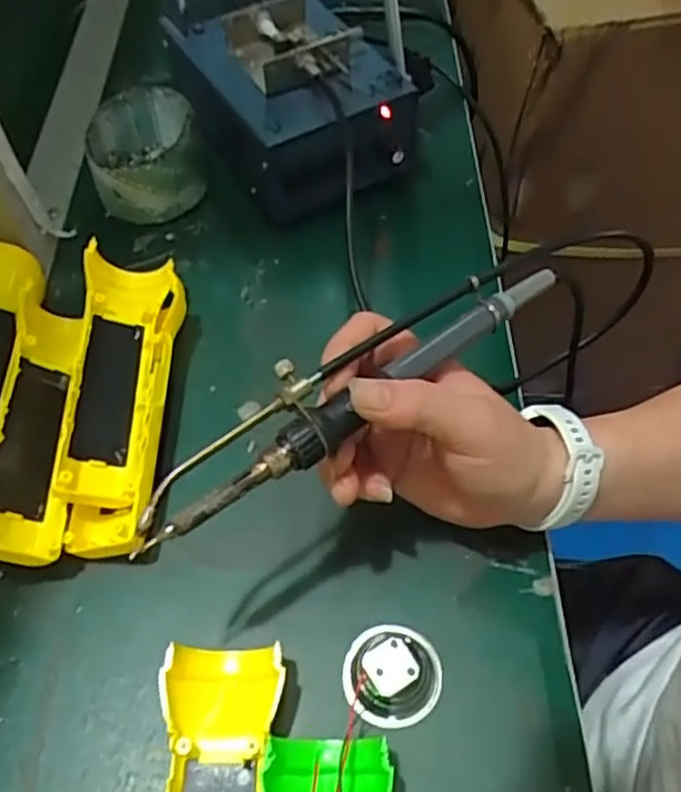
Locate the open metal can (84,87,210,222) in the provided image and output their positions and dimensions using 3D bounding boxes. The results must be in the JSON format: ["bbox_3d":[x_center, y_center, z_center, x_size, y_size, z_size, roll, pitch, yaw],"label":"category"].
[{"bbox_3d":[-0.137,-0.171,0.505,0.073,0.048,0.085,-12,57,-6],"label":"open metal can"}]

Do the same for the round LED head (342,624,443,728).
[{"bbox_3d":[0.024,0.123,0.320,0.044,0.024,0.043,-1,57,2],"label":"round LED head"}]

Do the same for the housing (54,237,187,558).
[{"bbox_3d":[-0.119,-0.004,0.403,0.056,0.038,0.194,-4,57,0],"label":"housing"}]

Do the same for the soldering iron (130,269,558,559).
[{"bbox_3d":[0.006,-0.006,0.299,0.206,0.020,0.033,-33,62,-18],"label":"soldering iron"}]

